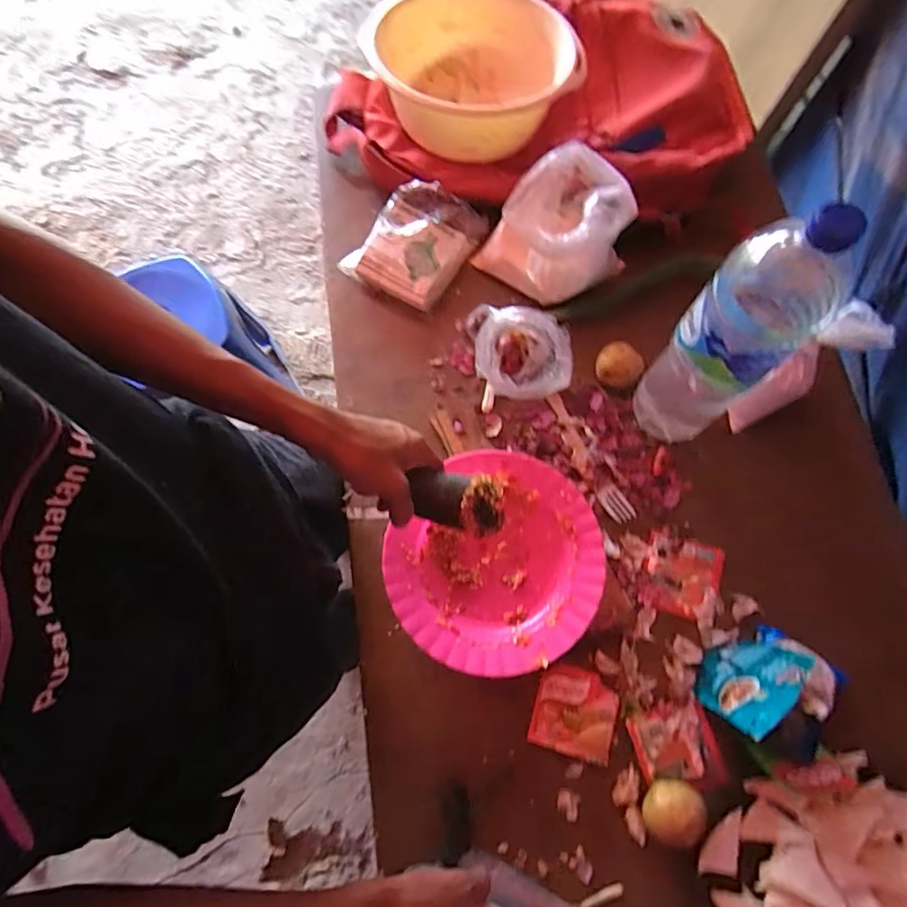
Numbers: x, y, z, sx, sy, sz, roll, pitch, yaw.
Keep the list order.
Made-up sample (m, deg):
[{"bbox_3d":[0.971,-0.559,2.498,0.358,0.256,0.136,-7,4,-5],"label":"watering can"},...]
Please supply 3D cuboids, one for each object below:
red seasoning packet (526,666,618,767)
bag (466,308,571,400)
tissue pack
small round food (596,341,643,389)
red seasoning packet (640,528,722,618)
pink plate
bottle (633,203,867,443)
[{"bbox_3d":[0.120,0.256,0.540,0.077,0.012,0.076,18,75,5],"label":"red seasoning packet"},{"bbox_3d":[0.072,-0.121,0.604,0.100,0.094,0.121,-6,74,-1],"label":"bag"},{"bbox_3d":[-0.049,-0.266,0.672,0.125,0.051,0.147,33,77,9],"label":"tissue pack"},{"bbox_3d":[0.190,-0.100,0.634,0.049,0.042,0.050,0,74,0],"label":"small round food"},{"bbox_3d":[0.243,0.131,0.581,0.077,0.004,0.079,14,75,4],"label":"red seasoning packet"},{"bbox_3d":[0.040,0.109,0.569,0.214,0.044,0.213,0,74,0],"label":"pink plate"},{"bbox_3d":[0.240,-0.093,0.487,0.085,0.315,0.078,43,79,11],"label":"bottle"}]

